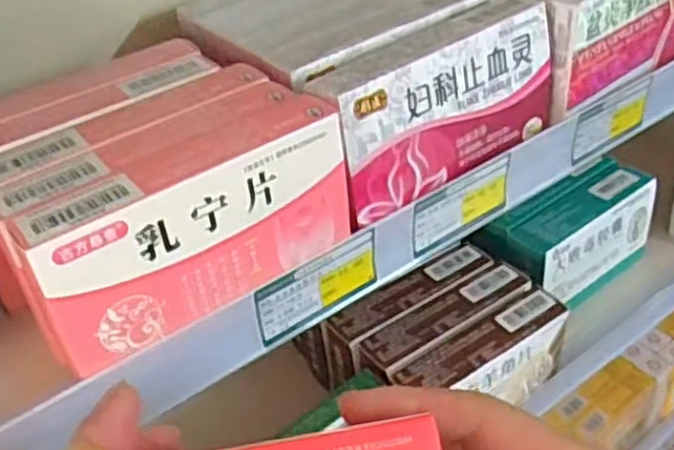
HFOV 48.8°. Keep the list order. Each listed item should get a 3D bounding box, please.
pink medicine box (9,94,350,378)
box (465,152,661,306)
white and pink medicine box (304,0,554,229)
[{"bbox_3d":[-0.058,0.002,0.314,0.136,0.066,0.024,-27,41,-25],"label":"pink medicine box"},{"bbox_3d":[0.192,0.010,0.611,0.168,0.072,0.064,-27,41,-25],"label":"box"},{"bbox_3d":[0.052,-0.064,0.386,0.141,0.070,0.040,-28,41,-26],"label":"white and pink medicine box"}]

